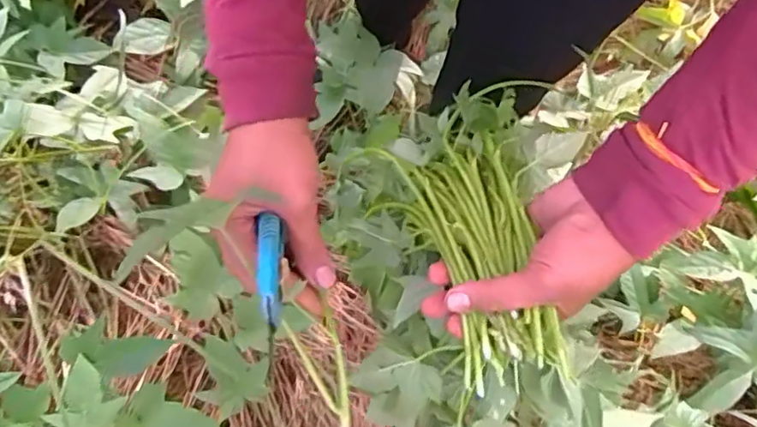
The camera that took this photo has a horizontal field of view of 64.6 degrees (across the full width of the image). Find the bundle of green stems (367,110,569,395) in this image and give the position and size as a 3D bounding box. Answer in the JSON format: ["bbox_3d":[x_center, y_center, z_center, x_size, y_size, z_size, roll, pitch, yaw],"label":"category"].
[{"bbox_3d":[0.062,0.023,0.453,0.090,0.060,0.218,-10,51,-7],"label":"bundle of green stems"}]

